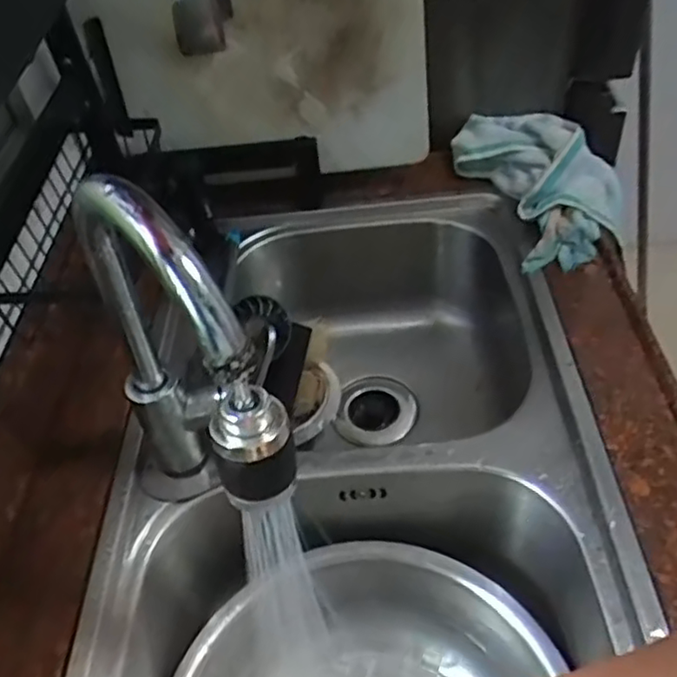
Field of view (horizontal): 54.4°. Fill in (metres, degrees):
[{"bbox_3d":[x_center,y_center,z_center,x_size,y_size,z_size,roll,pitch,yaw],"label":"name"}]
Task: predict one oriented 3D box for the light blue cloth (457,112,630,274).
[{"bbox_3d":[0.247,-0.205,0.800,0.159,0.073,0.266,-15,47,-7],"label":"light blue cloth"}]

